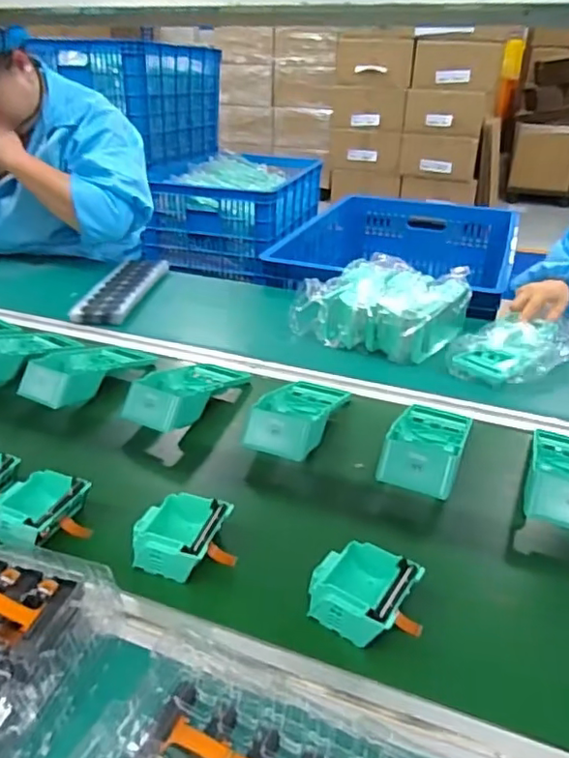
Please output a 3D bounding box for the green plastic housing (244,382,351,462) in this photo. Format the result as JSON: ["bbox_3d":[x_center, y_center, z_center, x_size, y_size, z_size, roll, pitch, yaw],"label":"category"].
[{"bbox_3d":[0.020,0.044,0.739,0.103,0.046,0.186,9,19,14],"label":"green plastic housing"}]

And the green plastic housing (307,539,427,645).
[{"bbox_3d":[0.065,0.177,0.492,0.077,0.038,0.073,19,35,27],"label":"green plastic housing"}]

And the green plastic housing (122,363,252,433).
[{"bbox_3d":[-0.130,0.011,0.773,0.089,0.056,0.193,15,33,22],"label":"green plastic housing"}]

